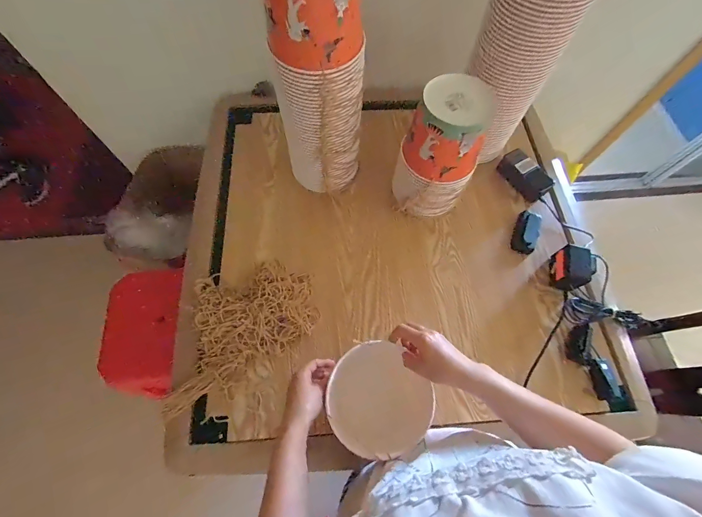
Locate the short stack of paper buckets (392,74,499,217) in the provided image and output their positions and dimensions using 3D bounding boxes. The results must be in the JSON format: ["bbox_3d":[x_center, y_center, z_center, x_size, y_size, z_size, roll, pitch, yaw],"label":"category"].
[{"bbox_3d":[0.178,-0.203,0.652,0.153,0.267,0.131,23,70,7],"label":"short stack of paper buckets"}]

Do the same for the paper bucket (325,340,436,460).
[{"bbox_3d":[0.050,0.244,0.539,0.158,0.149,0.175,-37,74,-15],"label":"paper bucket"}]

